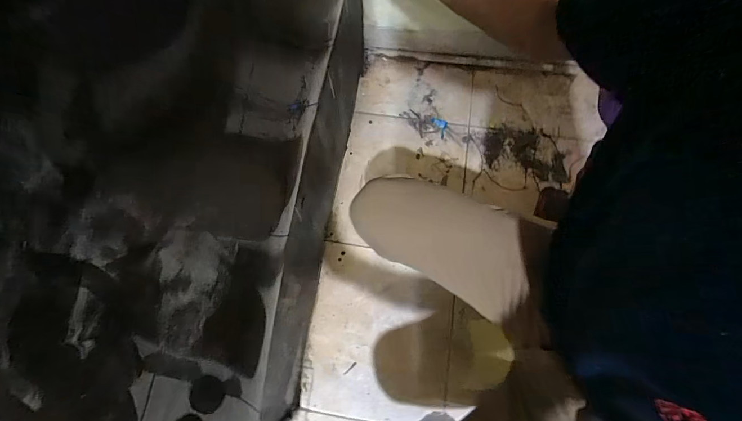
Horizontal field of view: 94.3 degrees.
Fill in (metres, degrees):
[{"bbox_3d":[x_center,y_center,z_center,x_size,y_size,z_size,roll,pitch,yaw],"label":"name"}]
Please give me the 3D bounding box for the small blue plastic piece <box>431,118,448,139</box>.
[{"bbox_3d":[0.194,-0.240,1.000,0.047,0.004,0.060,17,74,7],"label":"small blue plastic piece"}]

